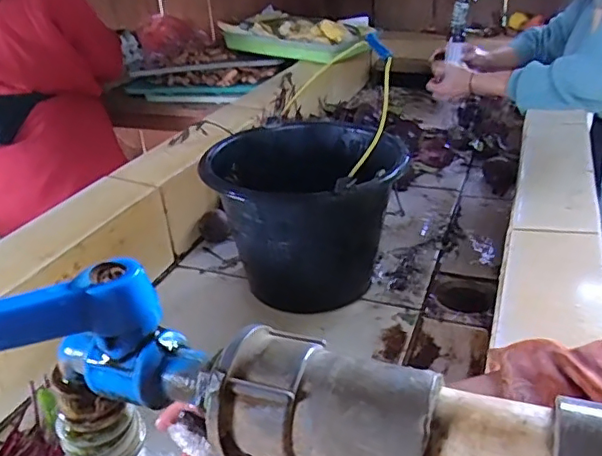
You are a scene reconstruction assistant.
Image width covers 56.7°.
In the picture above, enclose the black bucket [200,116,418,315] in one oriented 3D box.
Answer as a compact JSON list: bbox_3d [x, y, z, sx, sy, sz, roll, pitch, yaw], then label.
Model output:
[{"bbox_3d":[0.012,-0.016,0.807,0.246,0.203,0.255,-3,28,2],"label":"black bucket"}]

